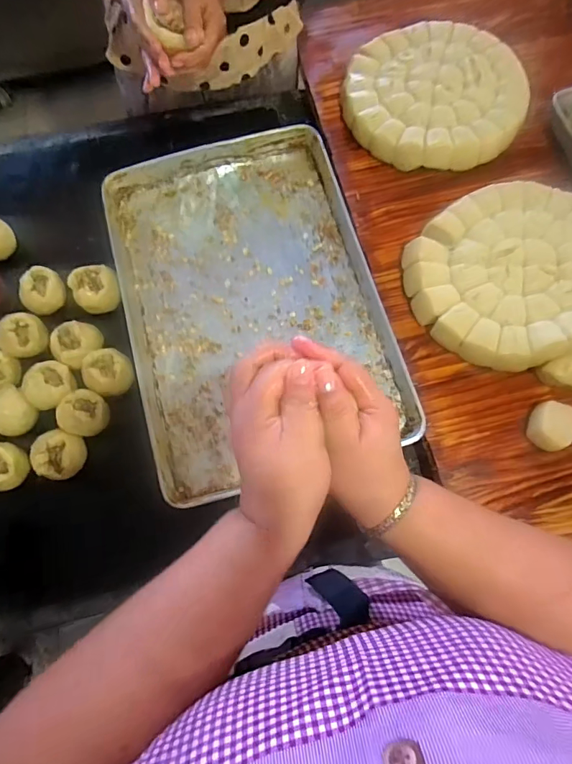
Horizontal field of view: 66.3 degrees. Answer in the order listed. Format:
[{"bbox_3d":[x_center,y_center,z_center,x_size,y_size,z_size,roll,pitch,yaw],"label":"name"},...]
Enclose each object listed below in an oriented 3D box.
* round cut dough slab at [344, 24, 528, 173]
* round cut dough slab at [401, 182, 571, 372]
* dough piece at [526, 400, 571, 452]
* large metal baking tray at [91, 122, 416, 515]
[{"bbox_3d":[0.276,-0.547,0.837,0.327,0.058,0.320,0,73,1],"label":"round cut dough slab"},{"bbox_3d":[0.371,-0.179,0.708,0.307,0.054,0.339,43,78,13],"label":"round cut dough slab"},{"bbox_3d":[0.384,0.064,0.634,0.054,0.040,0.069,22,75,8],"label":"dough piece"},{"bbox_3d":[-0.060,-0.146,0.748,0.405,0.055,0.605,-15,73,-3],"label":"large metal baking tray"}]

